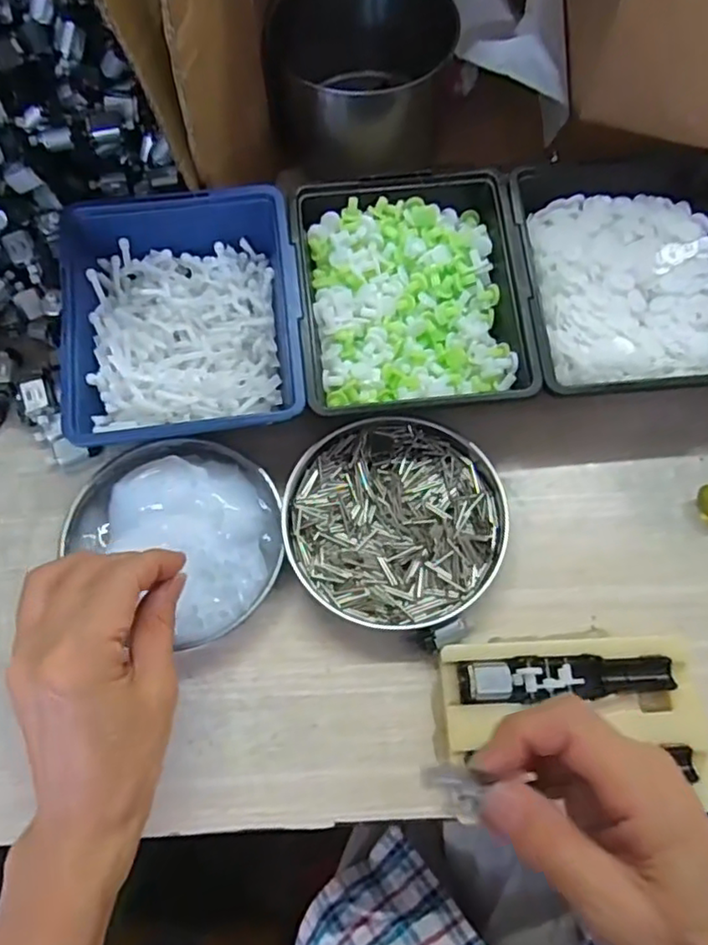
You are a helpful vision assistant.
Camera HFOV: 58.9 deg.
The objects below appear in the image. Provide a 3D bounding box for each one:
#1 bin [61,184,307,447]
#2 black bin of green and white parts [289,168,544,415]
[{"bbox_3d":[-0.109,-0.099,0.410,0.144,0.058,0.159,-7,67,-4],"label":"bin"},{"bbox_3d":[0.036,-0.115,0.412,0.143,0.047,0.159,-6,67,-3],"label":"black bin of green and white parts"}]

